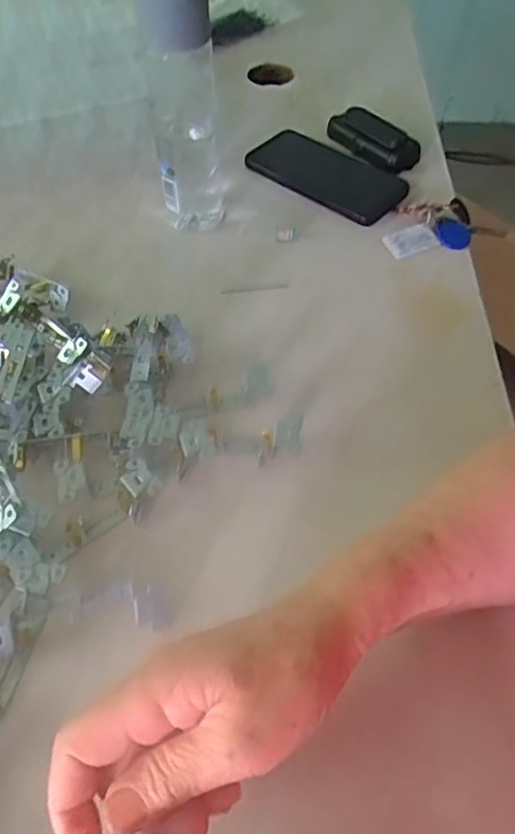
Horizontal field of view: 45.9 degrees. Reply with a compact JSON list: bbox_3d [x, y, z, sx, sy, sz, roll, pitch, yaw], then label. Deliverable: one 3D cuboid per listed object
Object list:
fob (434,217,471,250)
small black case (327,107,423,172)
[{"bbox_3d":[0.185,-0.175,0.578,0.031,0.009,0.035,6,55,6],"label":"fob"},{"bbox_3d":[0.125,-0.301,0.651,0.044,0.023,0.107,-33,61,-20],"label":"small black case"}]

